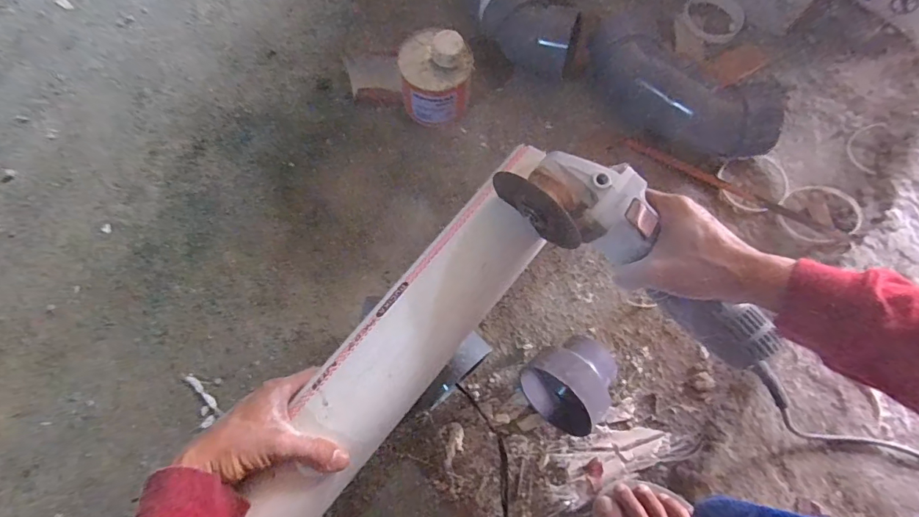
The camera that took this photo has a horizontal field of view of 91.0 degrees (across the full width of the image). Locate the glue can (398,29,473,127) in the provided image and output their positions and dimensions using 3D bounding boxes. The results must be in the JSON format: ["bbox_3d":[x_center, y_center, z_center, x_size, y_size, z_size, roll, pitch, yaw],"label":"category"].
[{"bbox_3d":[-0.031,-0.252,0.634,0.094,0.117,0.087,-1,70,2],"label":"glue can"}]

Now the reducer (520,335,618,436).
[{"bbox_3d":[0.124,0.135,0.503,0.090,0.099,0.092,35,75,14],"label":"reducer"}]

